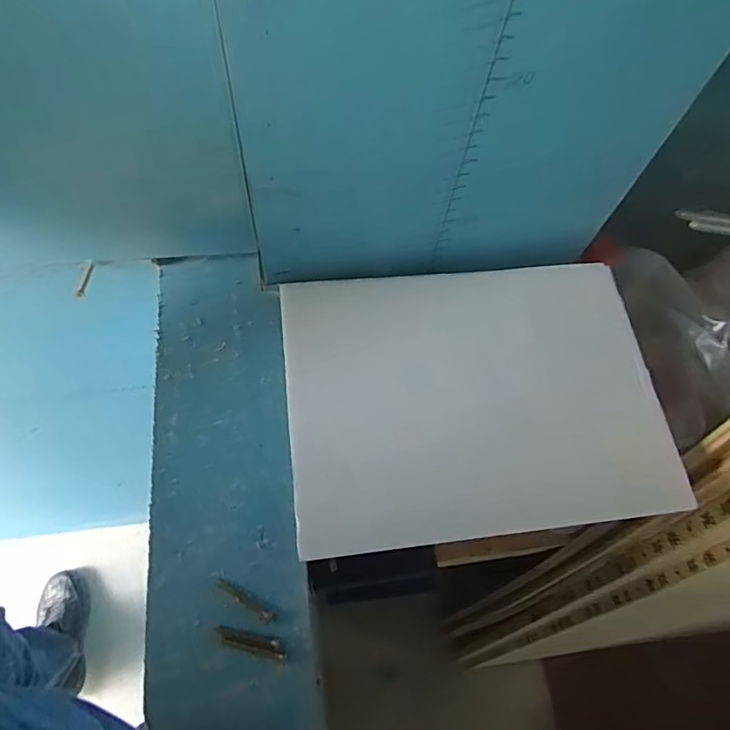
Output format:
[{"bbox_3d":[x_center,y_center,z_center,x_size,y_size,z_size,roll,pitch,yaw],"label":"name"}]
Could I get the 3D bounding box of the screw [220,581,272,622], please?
[{"bbox_3d":[-0.068,0.134,0.292,0.037,0.004,0.007,31,66,11],"label":"screw"}]

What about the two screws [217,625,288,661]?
[{"bbox_3d":[-0.063,0.154,0.282,0.040,0.005,0.010,13,64,2],"label":"two screws"}]

